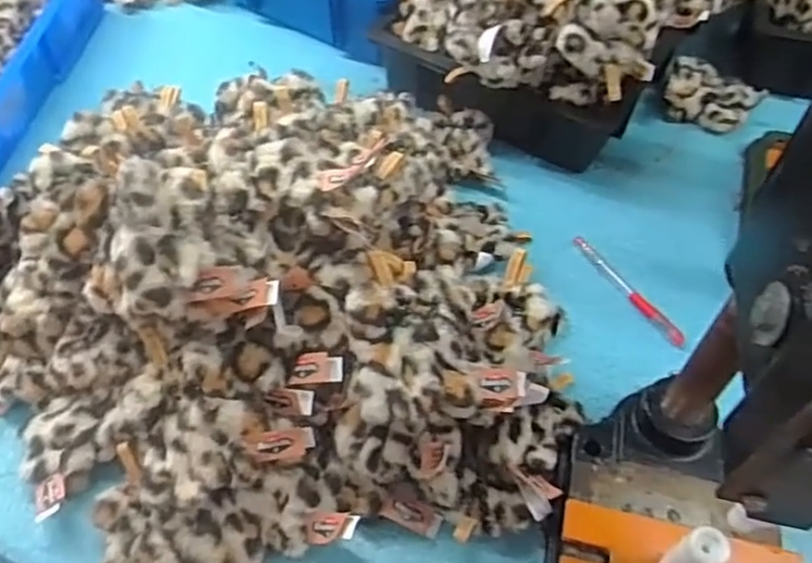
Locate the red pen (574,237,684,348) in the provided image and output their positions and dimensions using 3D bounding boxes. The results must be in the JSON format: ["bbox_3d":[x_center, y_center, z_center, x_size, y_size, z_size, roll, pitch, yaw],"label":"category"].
[{"bbox_3d":[0.217,0.008,0.638,0.017,0.013,0.149,-23,57,-16],"label":"red pen"}]

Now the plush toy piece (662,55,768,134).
[{"bbox_3d":[0.372,-0.227,0.797,0.105,0.031,0.090,23,56,16],"label":"plush toy piece"}]

